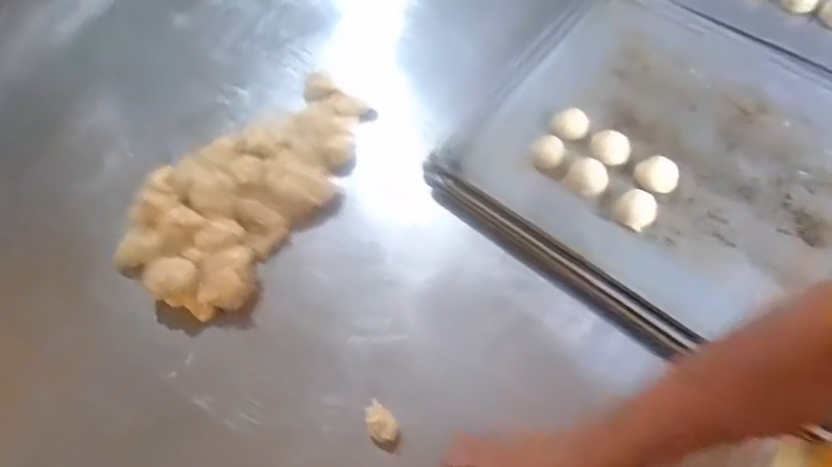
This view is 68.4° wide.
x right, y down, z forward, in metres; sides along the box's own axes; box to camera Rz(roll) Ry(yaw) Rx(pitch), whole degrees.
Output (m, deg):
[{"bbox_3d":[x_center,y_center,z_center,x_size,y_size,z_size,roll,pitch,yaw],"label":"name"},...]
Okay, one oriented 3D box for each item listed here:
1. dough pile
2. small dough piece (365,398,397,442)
[{"bbox_3d":[-0.187,-0.062,0.708,0.168,0.071,0.328,30,71,15],"label":"dough pile"},{"bbox_3d":[-0.035,0.180,0.583,0.025,0.013,0.041,-34,69,-11],"label":"small dough piece"}]

